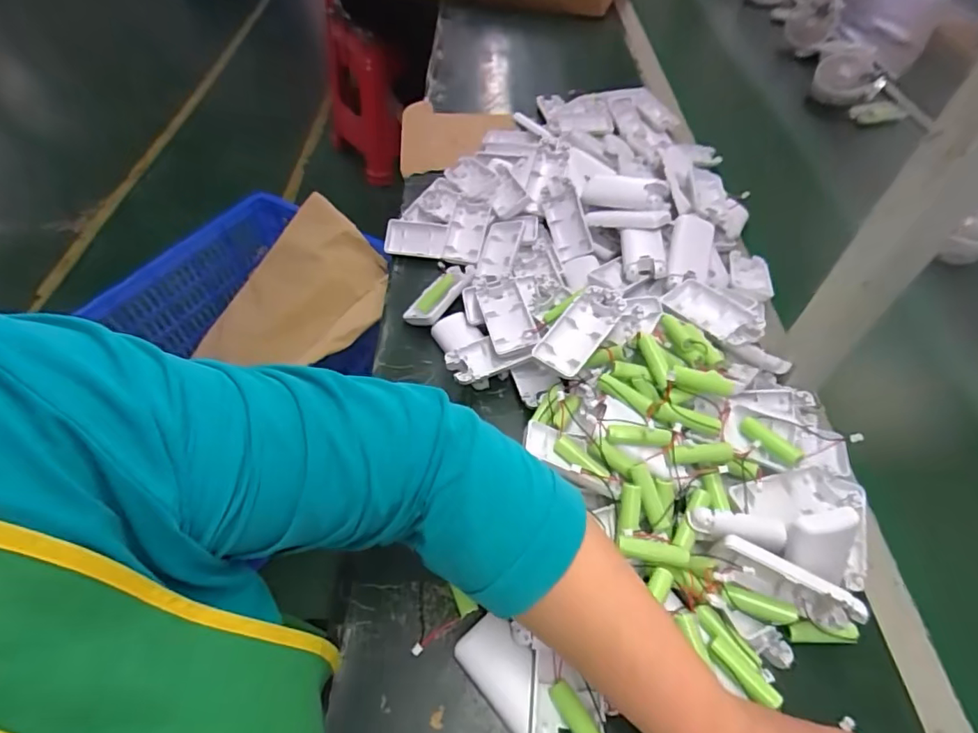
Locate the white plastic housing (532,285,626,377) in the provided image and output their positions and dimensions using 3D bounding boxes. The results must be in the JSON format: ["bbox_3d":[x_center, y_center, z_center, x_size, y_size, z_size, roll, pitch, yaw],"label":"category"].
[{"bbox_3d":[0.084,-0.033,0.474,0.043,0.019,0.095,36,76,24],"label":"white plastic housing"}]

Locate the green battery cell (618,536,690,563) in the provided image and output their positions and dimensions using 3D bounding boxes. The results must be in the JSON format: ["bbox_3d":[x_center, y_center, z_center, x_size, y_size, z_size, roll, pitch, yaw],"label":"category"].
[{"bbox_3d":[0.116,0.130,0.373,0.048,0.014,0.014,8,52,6],"label":"green battery cell"}]

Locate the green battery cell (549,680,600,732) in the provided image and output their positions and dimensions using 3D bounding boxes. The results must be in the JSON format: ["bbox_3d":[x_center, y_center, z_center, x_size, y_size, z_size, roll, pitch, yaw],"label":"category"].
[{"bbox_3d":[0.058,0.225,0.330,0.014,0.014,0.049,-21,38,-20],"label":"green battery cell"}]

